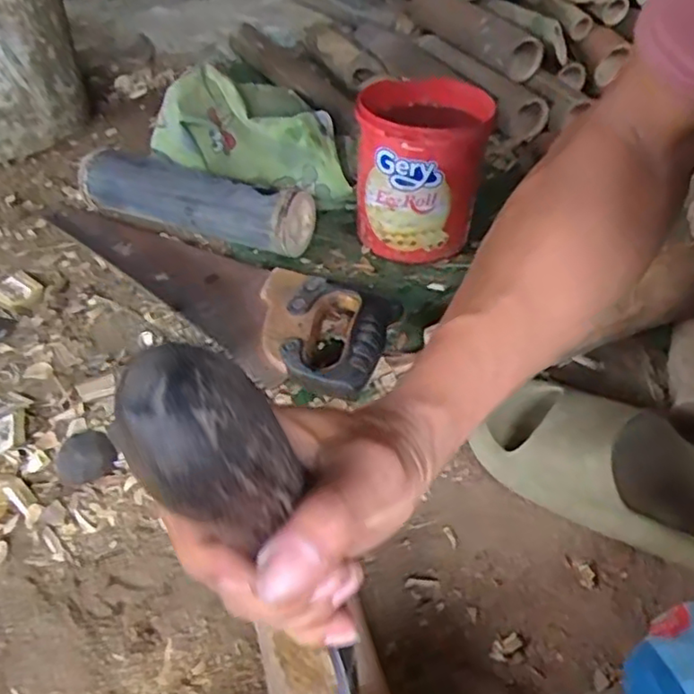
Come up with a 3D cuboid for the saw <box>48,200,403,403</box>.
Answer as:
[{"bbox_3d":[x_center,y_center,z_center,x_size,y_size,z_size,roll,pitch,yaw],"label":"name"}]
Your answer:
[{"bbox_3d":[-0.161,-0.082,0.673,0.484,0.047,0.127,29,51,27],"label":"saw"}]

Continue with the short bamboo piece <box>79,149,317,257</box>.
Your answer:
[{"bbox_3d":[-0.179,-0.176,0.763,0.285,0.065,0.076,17,47,17],"label":"short bamboo piece"}]

